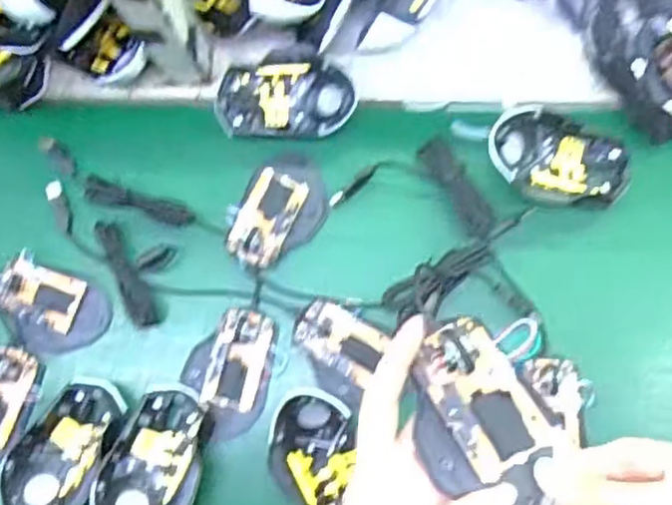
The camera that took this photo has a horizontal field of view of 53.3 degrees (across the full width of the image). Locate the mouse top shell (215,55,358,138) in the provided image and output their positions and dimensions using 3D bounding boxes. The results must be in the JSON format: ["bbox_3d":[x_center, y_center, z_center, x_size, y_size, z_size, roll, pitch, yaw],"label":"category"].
[{"bbox_3d":[-0.043,-0.135,0.591,0.117,0.038,0.062,0,80,7],"label":"mouse top shell"}]

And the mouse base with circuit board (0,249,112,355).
[{"bbox_3d":[-0.254,0.049,0.587,0.101,0.011,0.070,23,84,10],"label":"mouse base with circuit board"}]

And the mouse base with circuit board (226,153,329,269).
[{"bbox_3d":[-0.050,-0.039,0.590,0.072,0.030,0.108,24,84,10],"label":"mouse base with circuit board"}]

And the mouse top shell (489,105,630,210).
[{"bbox_3d":[0.187,-0.076,0.567,0.116,0.029,0.076,24,84,10],"label":"mouse top shell"}]

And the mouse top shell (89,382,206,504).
[{"bbox_3d":[-0.144,0.173,0.546,0.074,0.044,0.124,21,83,10],"label":"mouse top shell"}]

